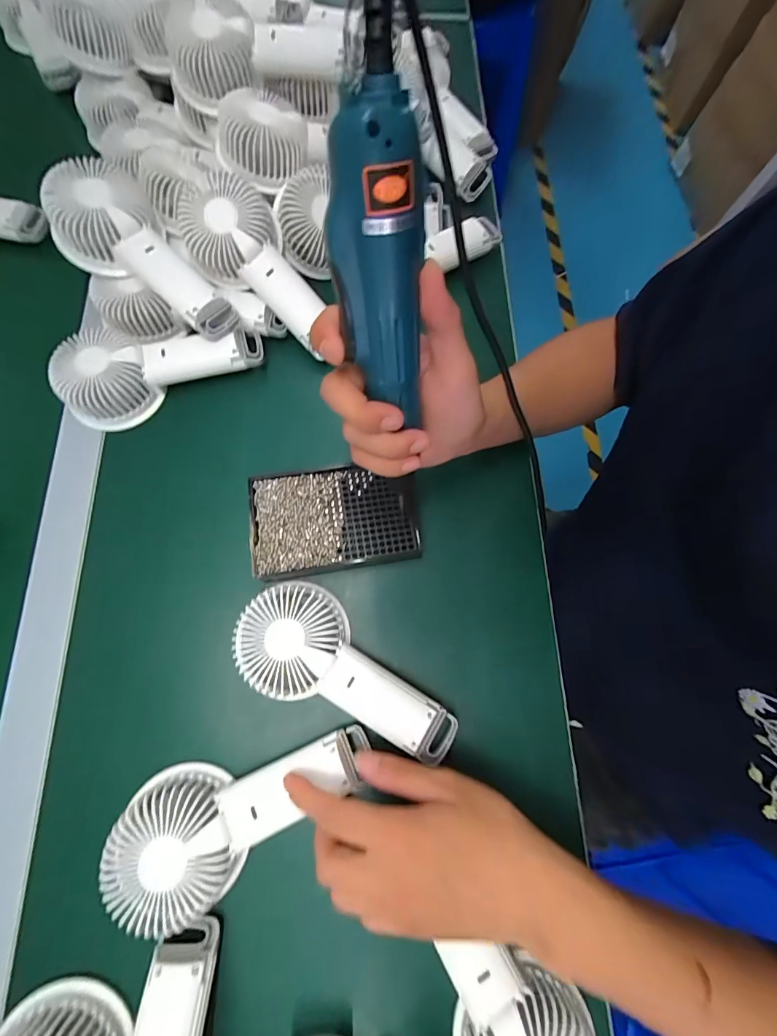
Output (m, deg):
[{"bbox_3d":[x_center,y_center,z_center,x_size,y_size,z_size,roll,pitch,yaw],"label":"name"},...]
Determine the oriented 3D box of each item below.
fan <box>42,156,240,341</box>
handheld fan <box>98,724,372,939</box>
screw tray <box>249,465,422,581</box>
[{"bbox_3d":[-0.213,-0.231,0.367,0.175,0.041,0.085,41,77,-13],"label":"fan"},{"bbox_3d":[-0.098,0.200,0.283,0.169,0.038,0.080,-21,77,-14],"label":"handheld fan"},{"bbox_3d":[-0.048,0.000,0.347,0.134,0.009,0.088,-8,76,-4],"label":"screw tray"}]

